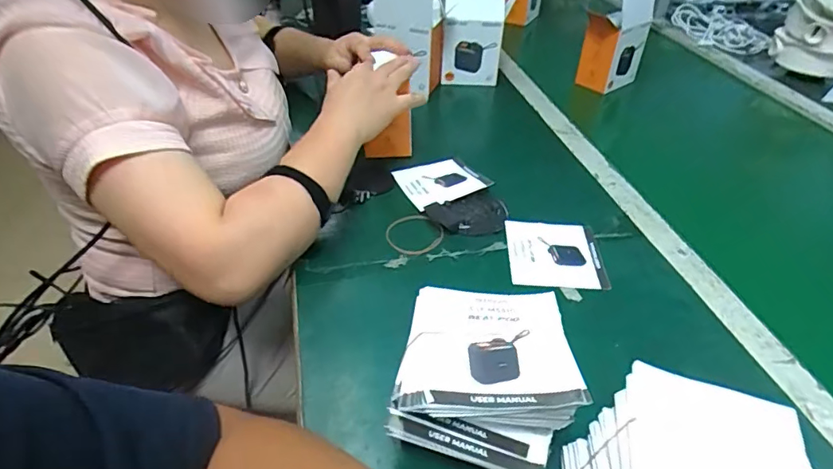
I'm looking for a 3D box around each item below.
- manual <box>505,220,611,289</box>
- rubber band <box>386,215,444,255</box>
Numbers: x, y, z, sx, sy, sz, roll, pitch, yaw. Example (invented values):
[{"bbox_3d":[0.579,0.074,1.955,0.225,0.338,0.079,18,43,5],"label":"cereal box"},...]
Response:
[{"bbox_3d":[0.155,0.024,0.576,0.102,0.009,0.099,3,46,-3],"label":"manual"},{"bbox_3d":[-0.003,-0.001,0.591,0.063,0.008,0.063,1,40,-1],"label":"rubber band"}]

